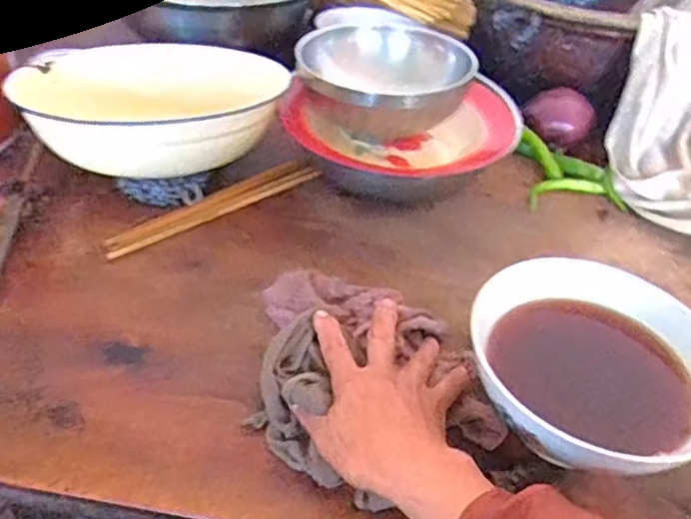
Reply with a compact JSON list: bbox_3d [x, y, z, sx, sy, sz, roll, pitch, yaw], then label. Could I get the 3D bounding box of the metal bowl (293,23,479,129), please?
[{"bbox_3d":[0.035,-0.176,0.656,0.140,0.058,0.147,4,41,-3],"label":"metal bowl"}]

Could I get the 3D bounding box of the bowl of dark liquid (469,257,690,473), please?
[{"bbox_3d":[0.169,0.087,0.477,0.169,0.093,0.165,36,54,24],"label":"bowl of dark liquid"}]

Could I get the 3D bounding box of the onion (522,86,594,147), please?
[{"bbox_3d":[0.236,-0.157,0.751,0.072,0.044,0.068,3,46,-3],"label":"onion"}]

